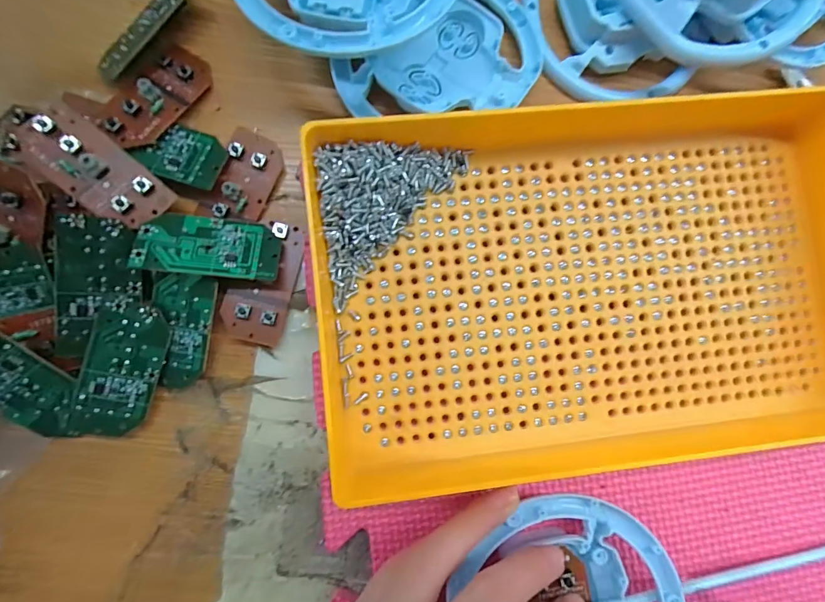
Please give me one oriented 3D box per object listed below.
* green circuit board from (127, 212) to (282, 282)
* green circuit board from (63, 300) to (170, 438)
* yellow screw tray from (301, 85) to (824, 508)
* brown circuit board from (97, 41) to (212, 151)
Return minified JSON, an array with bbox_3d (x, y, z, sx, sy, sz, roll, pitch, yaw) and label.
[{"bbox_3d":[-0.092,-0.025,0.172,0.059,0.004,0.030,5,67,-11],"label":"green circuit board"},{"bbox_3d":[-0.131,0.032,0.170,0.029,0.005,0.062,17,89,-19],"label":"green circuit board"},{"bbox_3d":[0.088,-0.014,0.171,0.255,0.038,0.169,-4,87,-4],"label":"yellow screw tray"},{"bbox_3d":[-0.123,-0.099,0.180,0.027,0.010,0.058,30,73,-2],"label":"brown circuit board"}]

